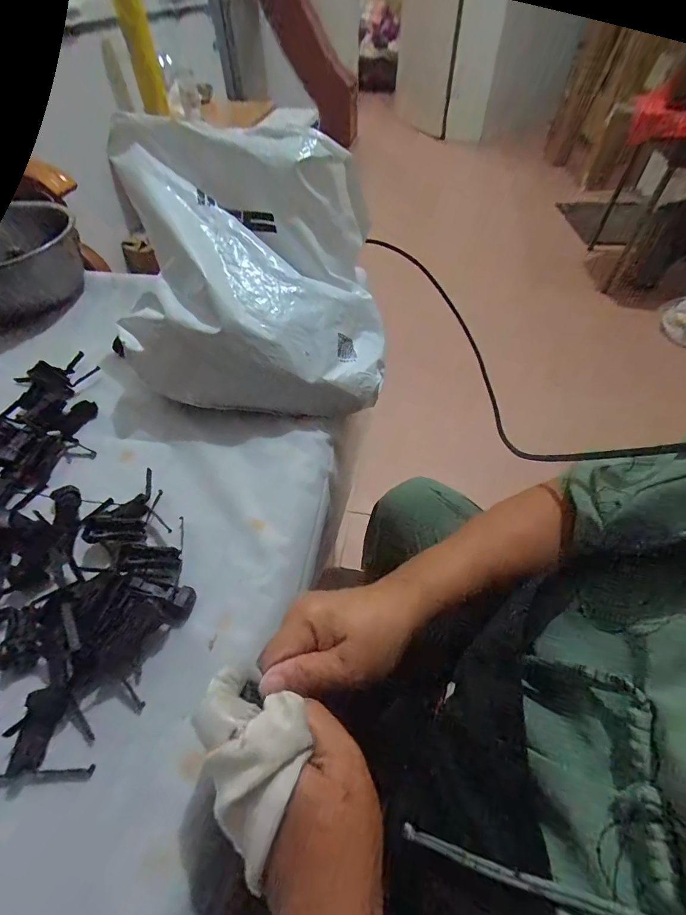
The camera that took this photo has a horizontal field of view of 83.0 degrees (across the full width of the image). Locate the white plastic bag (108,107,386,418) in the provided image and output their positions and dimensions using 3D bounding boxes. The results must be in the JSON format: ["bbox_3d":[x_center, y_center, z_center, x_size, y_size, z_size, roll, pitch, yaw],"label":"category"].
[{"bbox_3d":[-0.096,-0.205,0.431,0.280,0.198,0.249,1,52,2],"label":"white plastic bag"}]

